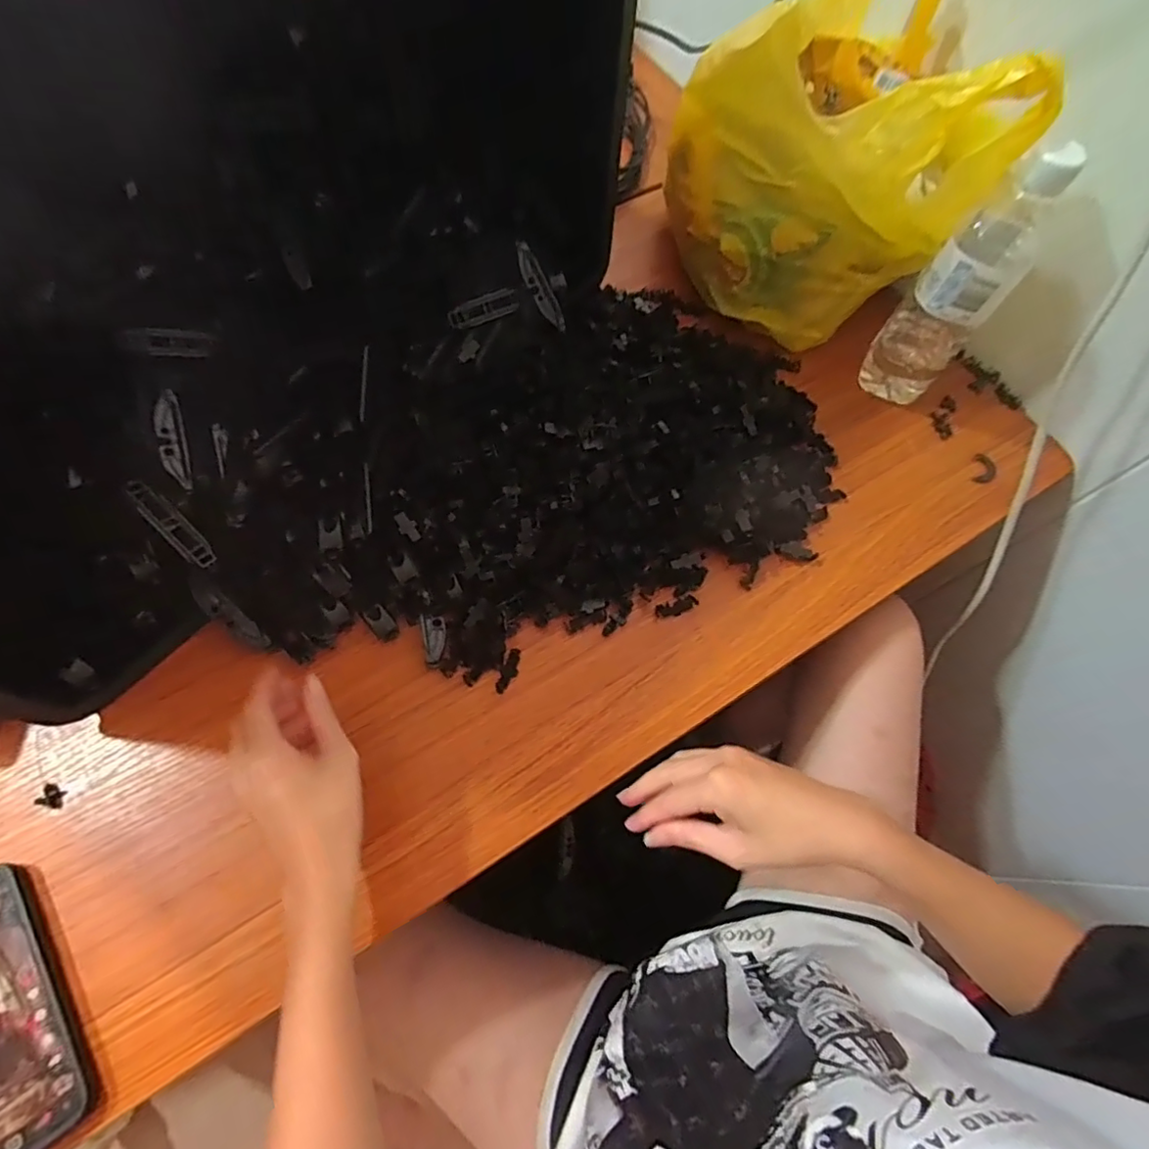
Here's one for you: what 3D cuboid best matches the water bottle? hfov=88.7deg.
[{"bbox_3d":[0.311,-0.229,0.479,0.061,0.212,0.073,37,71,12],"label":"water bottle"}]

